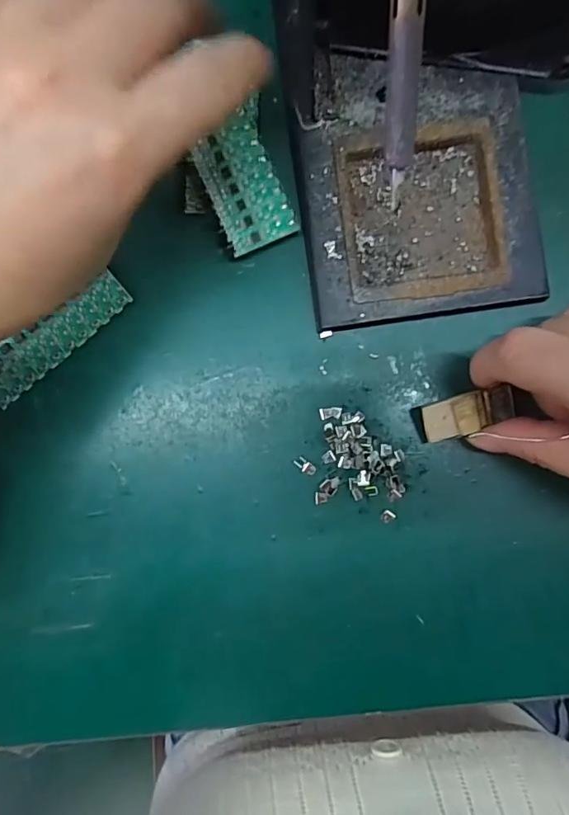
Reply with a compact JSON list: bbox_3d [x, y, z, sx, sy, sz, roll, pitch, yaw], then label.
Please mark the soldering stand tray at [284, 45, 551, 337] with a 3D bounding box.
[{"bbox_3d":[0.057,-0.101,0.224,0.101,0.012,0.120,-9,90,2],"label":"soldering stand tray"}]

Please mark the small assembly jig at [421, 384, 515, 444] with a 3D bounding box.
[{"bbox_3d":[0.081,0.003,0.218,0.039,0.007,0.018,-14,91,8],"label":"small assembly jig"}]

